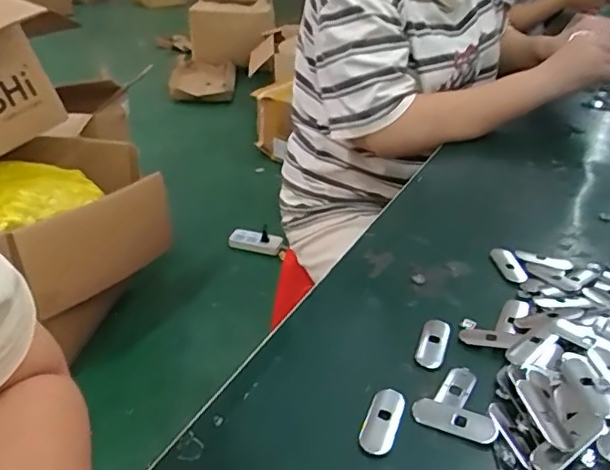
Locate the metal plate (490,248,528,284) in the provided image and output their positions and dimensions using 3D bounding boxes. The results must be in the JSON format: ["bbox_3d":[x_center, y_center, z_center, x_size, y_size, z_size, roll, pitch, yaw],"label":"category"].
[{"bbox_3d":[0.182,0.026,0.509,0.019,0.004,0.049,-4,31,-7],"label":"metal plate"}]

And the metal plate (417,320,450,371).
[{"bbox_3d":[0.095,0.079,0.422,0.020,0.004,0.048,11,32,17],"label":"metal plate"}]

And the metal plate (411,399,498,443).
[{"bbox_3d":[0.092,0.114,0.352,0.050,0.005,0.017,14,34,22],"label":"metal plate"}]

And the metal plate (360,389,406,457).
[{"bbox_3d":[0.048,0.115,0.353,0.021,0.005,0.050,13,33,20],"label":"metal plate"}]

